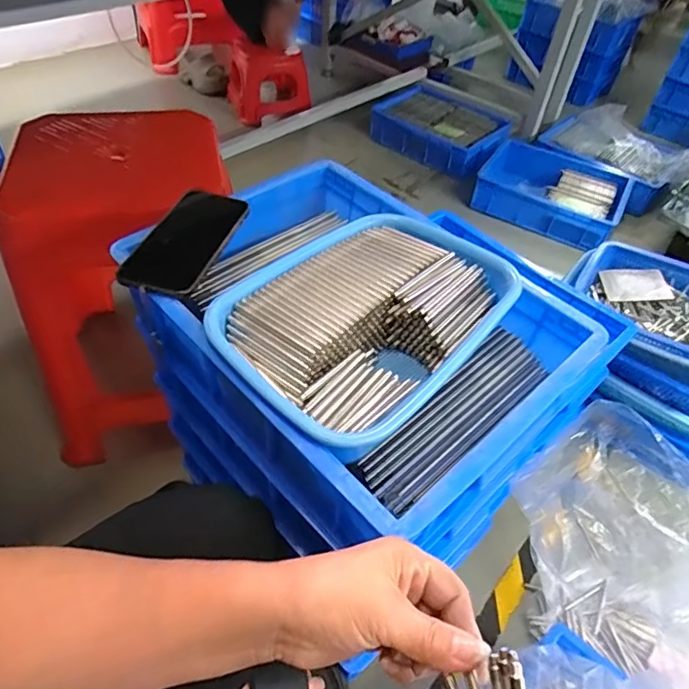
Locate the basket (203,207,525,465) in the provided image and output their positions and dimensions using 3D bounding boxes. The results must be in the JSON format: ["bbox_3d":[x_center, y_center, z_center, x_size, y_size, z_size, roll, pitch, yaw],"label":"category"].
[{"bbox_3d":[0.022,-0.024,0.506,0.209,0.070,0.292,36,54,23],"label":"basket"}]

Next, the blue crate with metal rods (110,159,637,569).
[{"bbox_3d":[0.007,-0.024,0.538,0.310,0.134,0.404,-34,60,-30],"label":"blue crate with metal rods"}]

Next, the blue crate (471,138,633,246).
[{"bbox_3d":[0.633,-0.462,1.589,0.431,0.123,0.343,33,53,21],"label":"blue crate"}]

